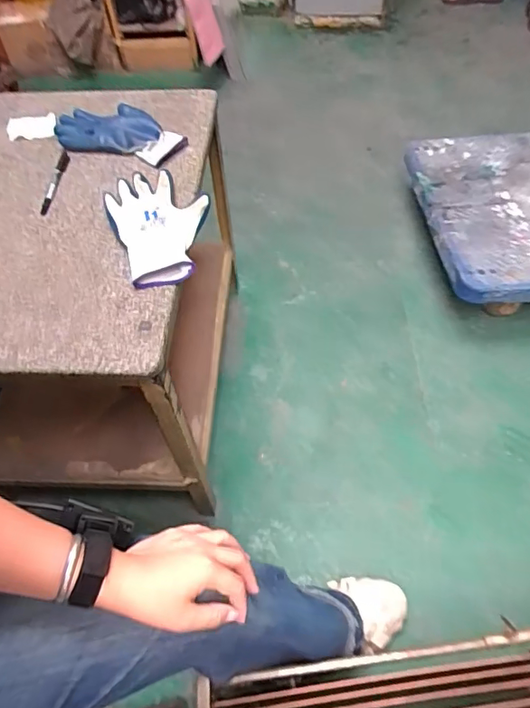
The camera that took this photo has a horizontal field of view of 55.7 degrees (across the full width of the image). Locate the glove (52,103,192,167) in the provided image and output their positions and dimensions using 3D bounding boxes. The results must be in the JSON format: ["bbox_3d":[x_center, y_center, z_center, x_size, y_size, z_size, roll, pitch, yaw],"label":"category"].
[{"bbox_3d":[-0.231,-0.362,0.818,0.217,0.026,0.115,15,56,14],"label":"glove"}]

